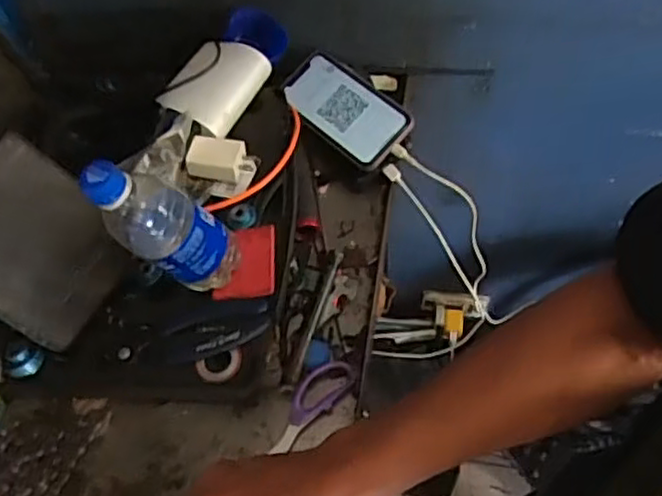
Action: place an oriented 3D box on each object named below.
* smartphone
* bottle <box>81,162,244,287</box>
[{"bbox_3d":[0.014,-0.155,0.762,0.164,0.015,0.079,40,82,24],"label":"smartphone"},{"bbox_3d":[-0.138,-0.020,0.576,0.054,0.172,0.060,-19,54,26],"label":"bottle"}]

